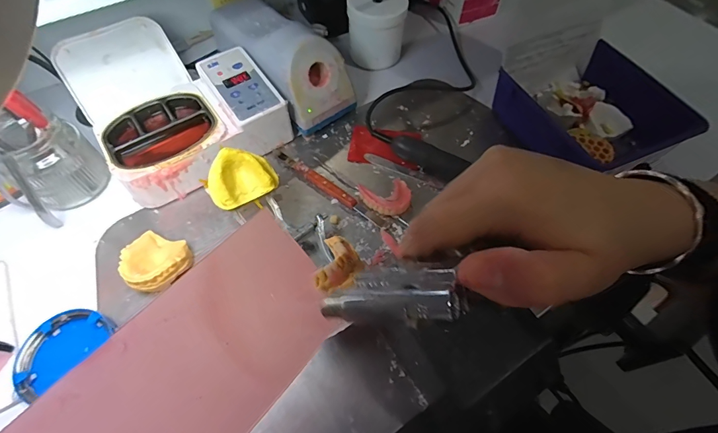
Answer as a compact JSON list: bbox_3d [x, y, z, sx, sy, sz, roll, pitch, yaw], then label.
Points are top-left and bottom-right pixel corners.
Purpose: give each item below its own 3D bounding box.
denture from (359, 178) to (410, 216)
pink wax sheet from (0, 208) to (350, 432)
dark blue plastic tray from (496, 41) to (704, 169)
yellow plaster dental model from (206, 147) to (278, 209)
[{"bbox_3d":[0.030,-0.020,0.401,0.052,0.014,0.043,-14,59,-9],"label":"denture"},{"bbox_3d":[-0.070,0.069,0.163,0.141,0.005,0.072,-45,107,-28],"label":"pink wax sheet"},{"bbox_3d":[0.263,-0.118,0.433,0.158,0.063,0.166,-20,61,-13],"label":"dark blue plastic tray"},{"bbox_3d":[-0.113,-0.039,0.351,0.060,0.025,0.051,-31,106,-22],"label":"yellow plaster dental model"}]

